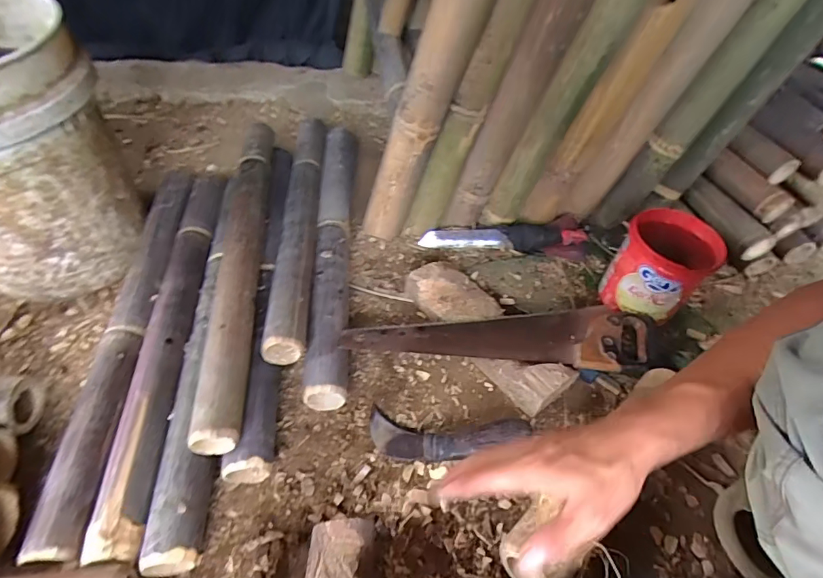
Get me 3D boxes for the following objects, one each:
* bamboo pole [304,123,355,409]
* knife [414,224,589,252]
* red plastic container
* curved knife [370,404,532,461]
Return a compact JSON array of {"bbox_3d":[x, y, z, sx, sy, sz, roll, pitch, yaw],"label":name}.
[{"bbox_3d":[-0.137,-0.093,0.843,0.063,0.081,0.642,0,48,-6],"label":"bamboo pole"},{"bbox_3d":[0.178,-0.100,0.907,0.316,0.048,0.048,3,48,-4],"label":"knife"},{"bbox_3d":[0.418,-0.033,0.796,0.136,0.152,0.142,38,54,25],"label":"red plastic container"},{"bbox_3d":[0.049,0.198,0.636,0.214,0.031,0.068,-3,47,7],"label":"curved knife"}]

